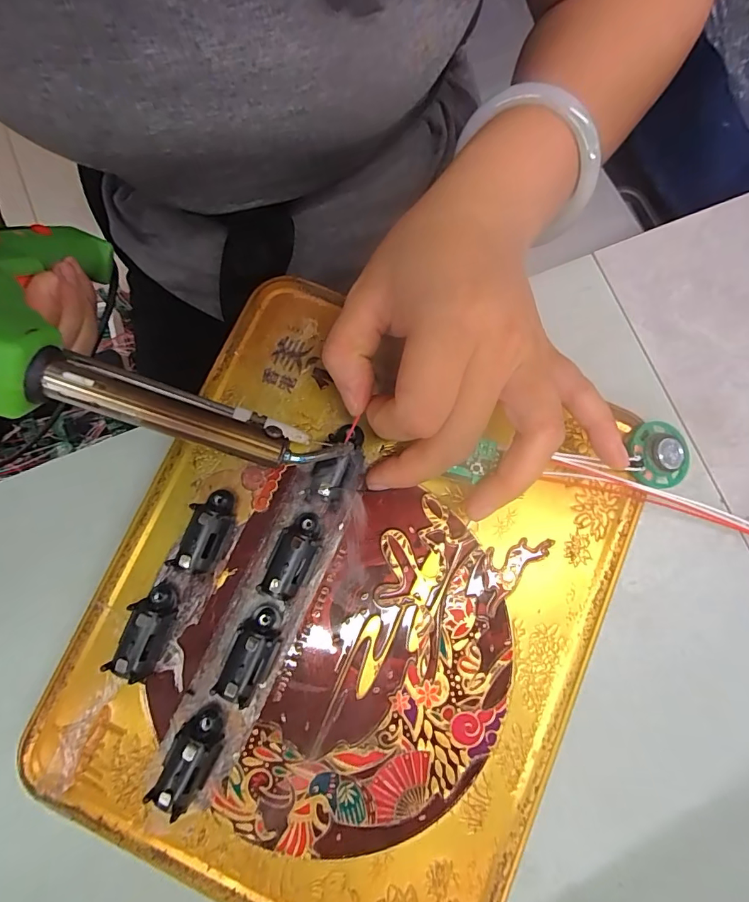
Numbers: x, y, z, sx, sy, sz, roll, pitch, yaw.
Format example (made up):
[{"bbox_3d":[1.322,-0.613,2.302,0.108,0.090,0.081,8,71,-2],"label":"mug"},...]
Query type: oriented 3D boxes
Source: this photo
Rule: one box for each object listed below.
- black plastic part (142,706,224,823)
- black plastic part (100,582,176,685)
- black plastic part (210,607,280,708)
[{"bbox_3d":[-0.069,0.115,0.170,0.016,0.015,0.033,30,82,6],"label":"black plastic part"},{"bbox_3d":[-0.089,0.071,0.178,0.015,0.015,0.035,19,81,5],"label":"black plastic part"},{"bbox_3d":[-0.048,0.078,0.175,0.017,0.015,0.033,16,79,3],"label":"black plastic part"}]

